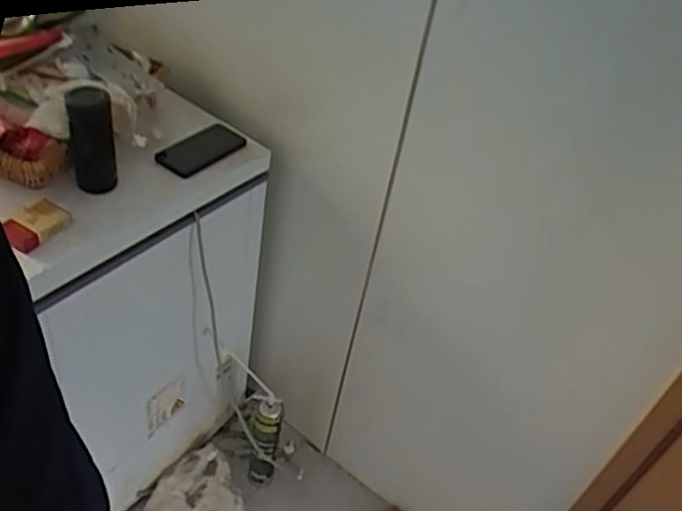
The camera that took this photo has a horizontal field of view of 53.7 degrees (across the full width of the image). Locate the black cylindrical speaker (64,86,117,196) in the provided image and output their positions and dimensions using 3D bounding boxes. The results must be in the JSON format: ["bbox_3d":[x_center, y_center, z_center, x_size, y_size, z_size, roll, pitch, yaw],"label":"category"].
[{"bbox_3d":[-0.393,-0.184,1.067,0.071,0.171,0.054,-13,47,-19],"label":"black cylindrical speaker"}]

